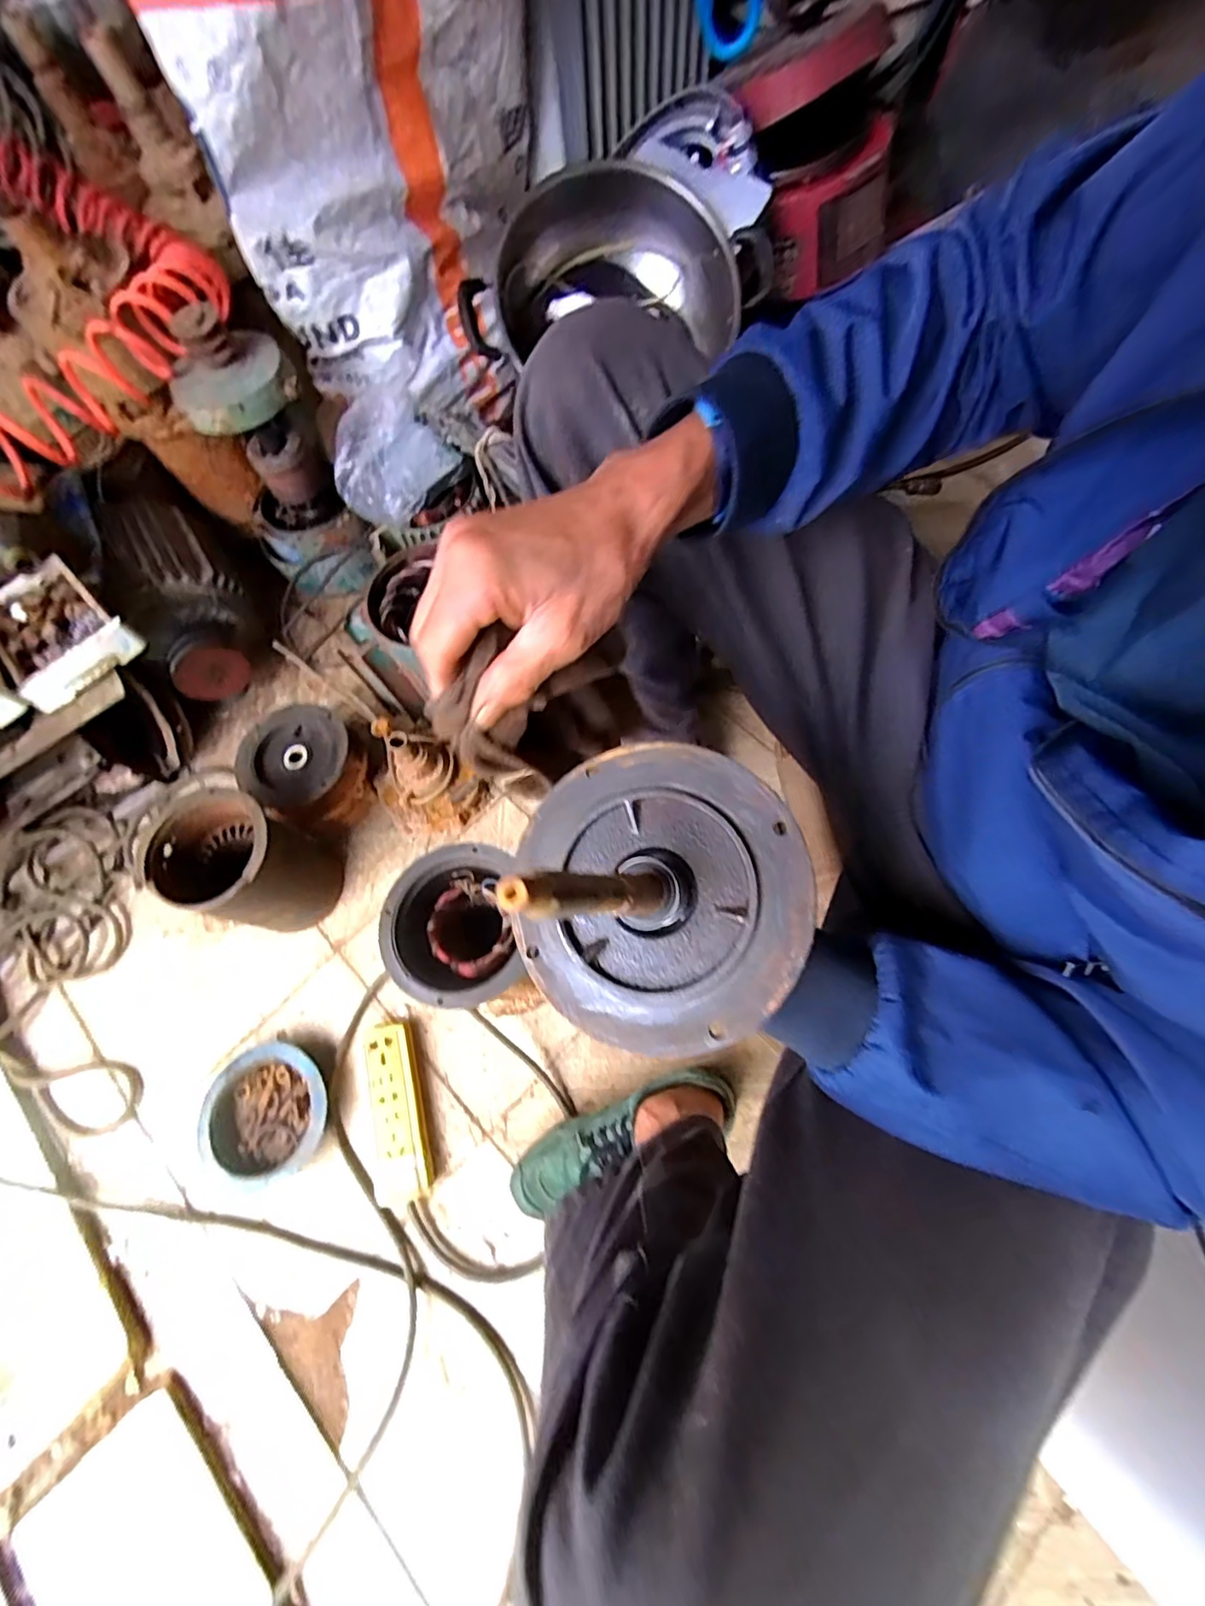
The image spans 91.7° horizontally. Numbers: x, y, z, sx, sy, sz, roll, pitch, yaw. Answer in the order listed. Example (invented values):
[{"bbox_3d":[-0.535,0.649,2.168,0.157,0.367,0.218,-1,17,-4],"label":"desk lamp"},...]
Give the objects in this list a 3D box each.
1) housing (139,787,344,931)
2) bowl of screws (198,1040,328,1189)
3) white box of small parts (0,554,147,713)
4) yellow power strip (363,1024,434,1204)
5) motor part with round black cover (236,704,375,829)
[{"bbox_3d":[-0.429,0.082,0.735,0.135,0.204,0.140,-2,69,5],"label":"housing"},{"bbox_3d":[-0.395,0.369,0.695,0.150,0.046,0.150,-1,66,3],"label":"bowl of screws"},{"bbox_3d":[-0.655,-0.206,0.694,0.179,0.044,0.129,38,77,17],"label":"white box of small parts"},{"bbox_3d":[-0.243,0.359,0.688,0.061,0.036,0.189,-16,68,-1],"label":"yellow power strip"},{"bbox_3d":[-0.385,-0.042,0.783,0.140,0.125,0.137,-2,69,5],"label":"motor part with round black cover"}]

